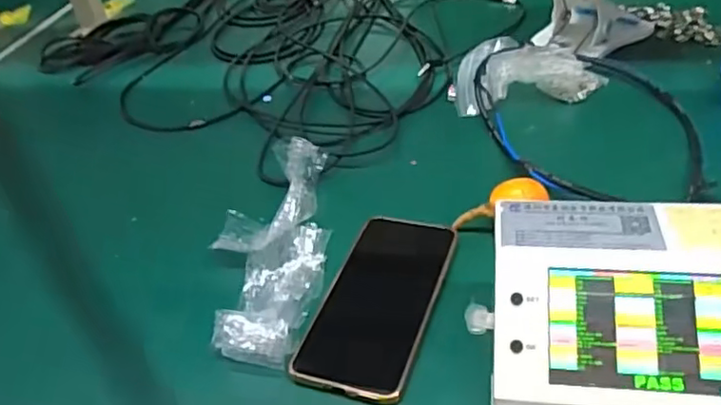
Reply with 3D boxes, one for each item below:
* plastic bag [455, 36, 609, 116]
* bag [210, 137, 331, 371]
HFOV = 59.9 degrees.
[{"bbox_3d":[0.176,-0.144,0.657,0.154,0.041,0.130,1,39,10],"label":"plastic bag"},{"bbox_3d":[-0.066,0.026,0.473,0.076,0.041,0.213,-2,38,6],"label":"bag"}]

